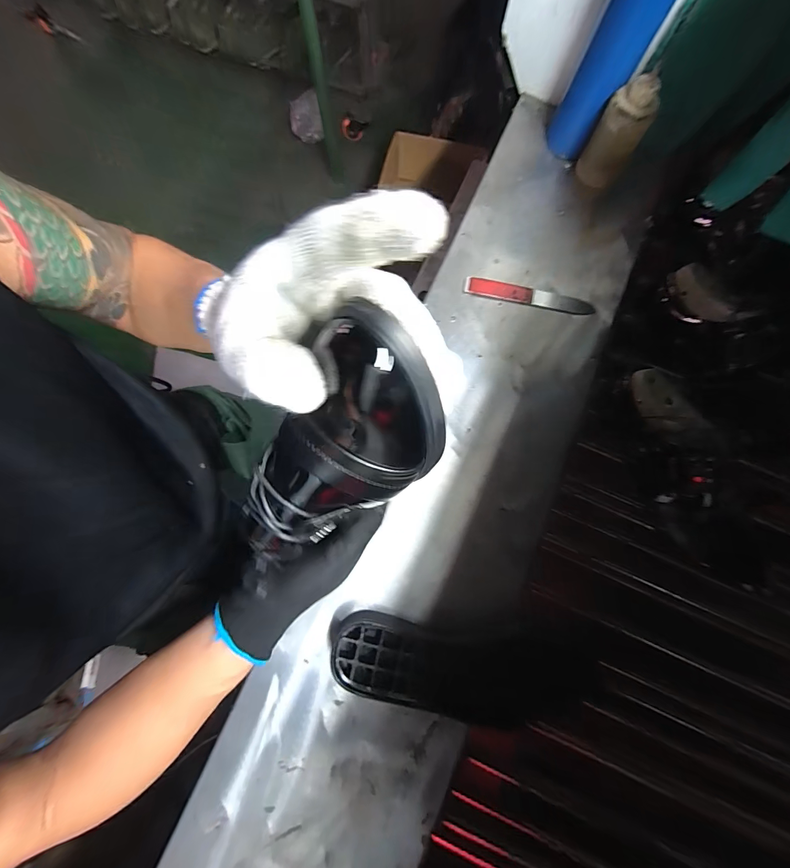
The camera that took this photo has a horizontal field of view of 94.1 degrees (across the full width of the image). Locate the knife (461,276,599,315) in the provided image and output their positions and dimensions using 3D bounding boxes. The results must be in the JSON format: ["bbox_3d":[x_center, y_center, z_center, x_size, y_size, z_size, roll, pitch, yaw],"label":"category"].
[{"bbox_3d":[0.171,-0.177,0.471,0.162,0.005,0.025,11,79,3],"label":"knife"}]

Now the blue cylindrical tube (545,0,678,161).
[{"bbox_3d":[0.249,-0.438,0.417,0.073,0.217,0.065,28,80,6],"label":"blue cylindrical tube"}]

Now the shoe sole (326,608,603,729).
[{"bbox_3d":[0.070,0.242,0.376,0.261,0.029,0.086,4,79,2],"label":"shoe sole"}]

